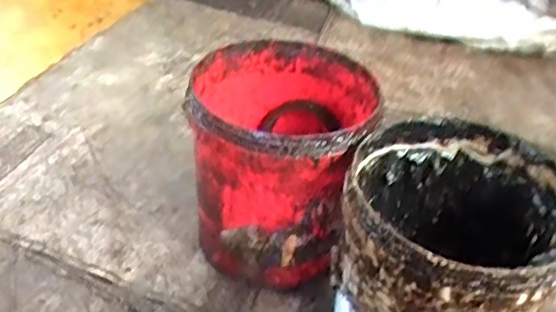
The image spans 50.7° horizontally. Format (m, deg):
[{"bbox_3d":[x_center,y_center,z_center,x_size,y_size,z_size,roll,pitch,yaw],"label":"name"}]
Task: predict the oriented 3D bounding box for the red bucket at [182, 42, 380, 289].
[{"bbox_3d":[-0.003,0.008,1.049,0.300,0.315,0.332,11,40,6],"label":"red bucket"}]

